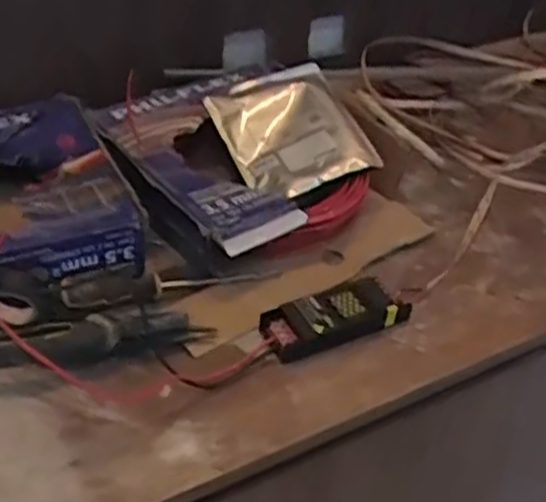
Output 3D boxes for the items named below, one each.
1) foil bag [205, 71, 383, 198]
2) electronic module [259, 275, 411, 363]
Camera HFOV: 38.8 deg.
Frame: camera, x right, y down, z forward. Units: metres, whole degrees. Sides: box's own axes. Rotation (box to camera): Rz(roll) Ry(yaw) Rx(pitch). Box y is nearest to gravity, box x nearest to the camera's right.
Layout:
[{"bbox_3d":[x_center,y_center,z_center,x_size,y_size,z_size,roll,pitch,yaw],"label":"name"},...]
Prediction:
[{"bbox_3d":[0.023,-0.138,0.898,0.146,0.031,0.176,-23,56,-8],"label":"foil bag"},{"bbox_3d":[0.059,0.059,0.739,0.138,0.019,0.061,-15,43,-23],"label":"electronic module"}]

